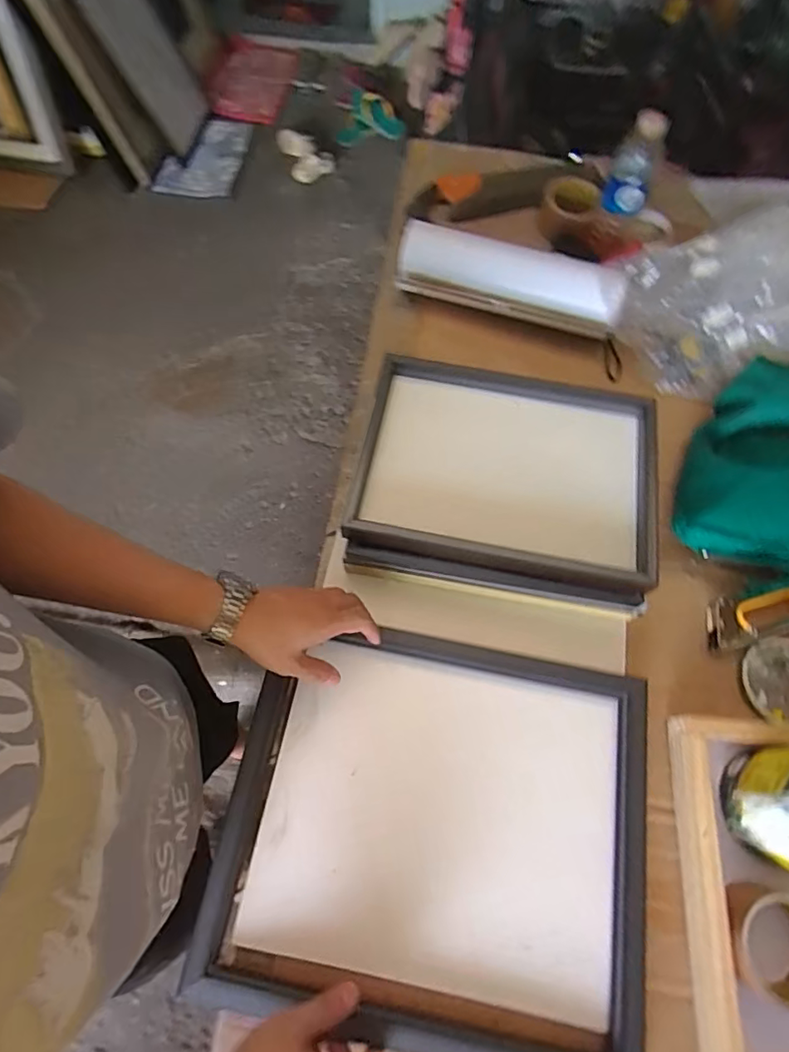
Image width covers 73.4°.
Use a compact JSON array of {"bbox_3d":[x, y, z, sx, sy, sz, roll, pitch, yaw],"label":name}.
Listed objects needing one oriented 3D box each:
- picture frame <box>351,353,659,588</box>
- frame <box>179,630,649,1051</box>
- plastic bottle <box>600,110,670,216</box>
[{"bbox_3d":[0.131,-0.061,0.607,0.335,0.048,0.257,10,66,3],"label":"picture frame"},{"bbox_3d":[0.045,0.287,0.513,0.397,0.024,0.335,11,68,3],"label":"frame"},{"bbox_3d":[0.335,-0.498,0.737,0.064,0.126,0.053,24,67,9],"label":"plastic bottle"}]

